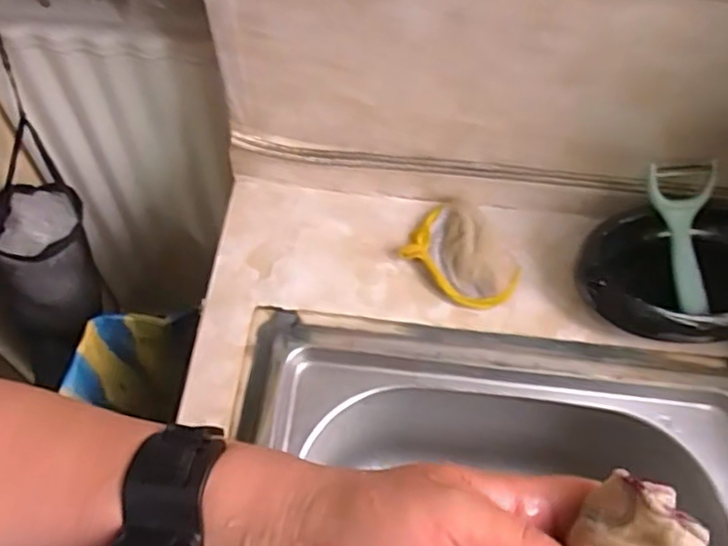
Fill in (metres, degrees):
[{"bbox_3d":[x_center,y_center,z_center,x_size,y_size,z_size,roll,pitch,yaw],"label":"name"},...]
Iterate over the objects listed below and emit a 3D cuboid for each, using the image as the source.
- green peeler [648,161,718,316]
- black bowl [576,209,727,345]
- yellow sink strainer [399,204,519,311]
[{"bbox_3d":[0.283,-0.030,0.583,0.058,0.020,0.134,-11,96,-8],"label":"green peeler"},{"bbox_3d":[0.296,0.000,0.589,0.205,0.055,0.130,-5,60,-4],"label":"black bowl"},{"bbox_3d":[0.090,-0.015,0.608,0.105,0.028,0.069,39,66,19],"label":"yellow sink strainer"}]

